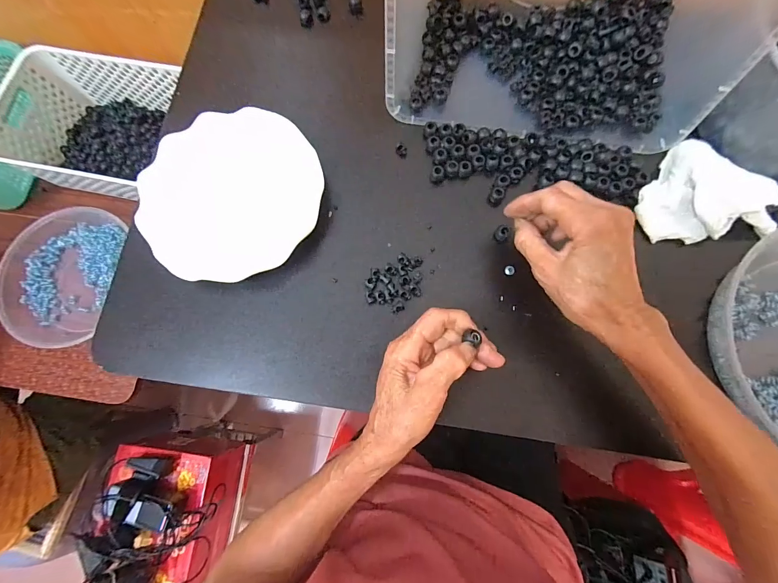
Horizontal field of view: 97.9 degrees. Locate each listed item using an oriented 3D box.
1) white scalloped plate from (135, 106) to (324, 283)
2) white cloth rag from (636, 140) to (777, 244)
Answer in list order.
[{"bbox_3d":[-0.156,-0.098,0.338,0.172,0.016,0.168,-1,79,3],"label":"white scalloped plate"},{"bbox_3d":[0.296,-0.083,0.321,0.099,0.032,0.104,-37,79,-4],"label":"white cloth rag"}]

